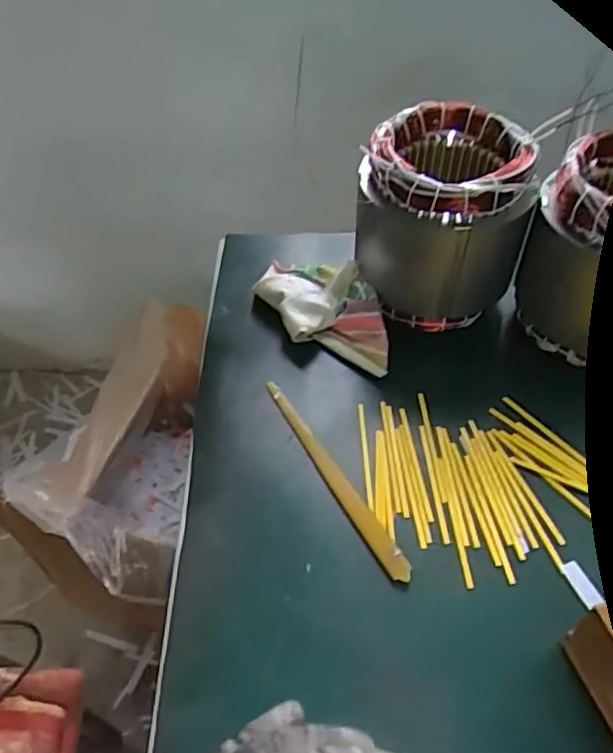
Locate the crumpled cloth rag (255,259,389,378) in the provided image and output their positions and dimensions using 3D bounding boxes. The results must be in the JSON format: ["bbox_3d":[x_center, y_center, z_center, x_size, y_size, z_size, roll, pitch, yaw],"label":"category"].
[{"bbox_3d":[0.015,-0.069,0.612,0.089,0.040,0.186,-24,53,-18],"label":"crumpled cloth rag"}]

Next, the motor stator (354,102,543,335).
[{"bbox_3d":[0.128,-0.150,0.588,0.156,0.151,0.141,13,51,12],"label":"motor stator"}]

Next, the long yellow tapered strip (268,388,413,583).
[{"bbox_3d":[0.021,0.081,0.513,0.021,0.011,0.208,-23,53,-17],"label":"long yellow tapered strip"}]

